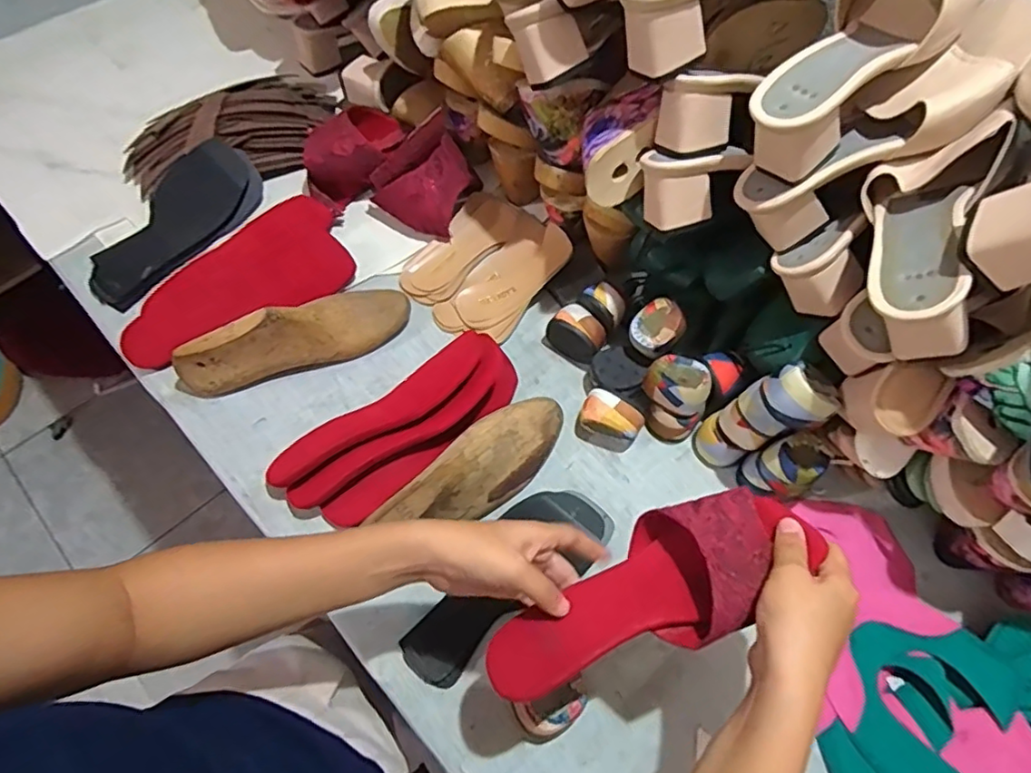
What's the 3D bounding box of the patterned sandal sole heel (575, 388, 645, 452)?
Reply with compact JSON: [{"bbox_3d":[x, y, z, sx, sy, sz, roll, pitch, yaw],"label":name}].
[{"bbox_3d":[0.093,0.034,0.609,0.065,0.041,0.043,32,69,13],"label":"patterned sandal sole heel"}]

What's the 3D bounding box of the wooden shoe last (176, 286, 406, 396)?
[{"bbox_3d":[-0.228,-0.058,0.624,0.235,0.077,0.072,-25,68,-11],"label":"wooden shoe last"}]

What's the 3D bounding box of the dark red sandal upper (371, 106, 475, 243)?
[{"bbox_3d":[-0.106,-0.246,0.708,0.097,0.089,0.103,22,67,10],"label":"dark red sandal upper"}]

